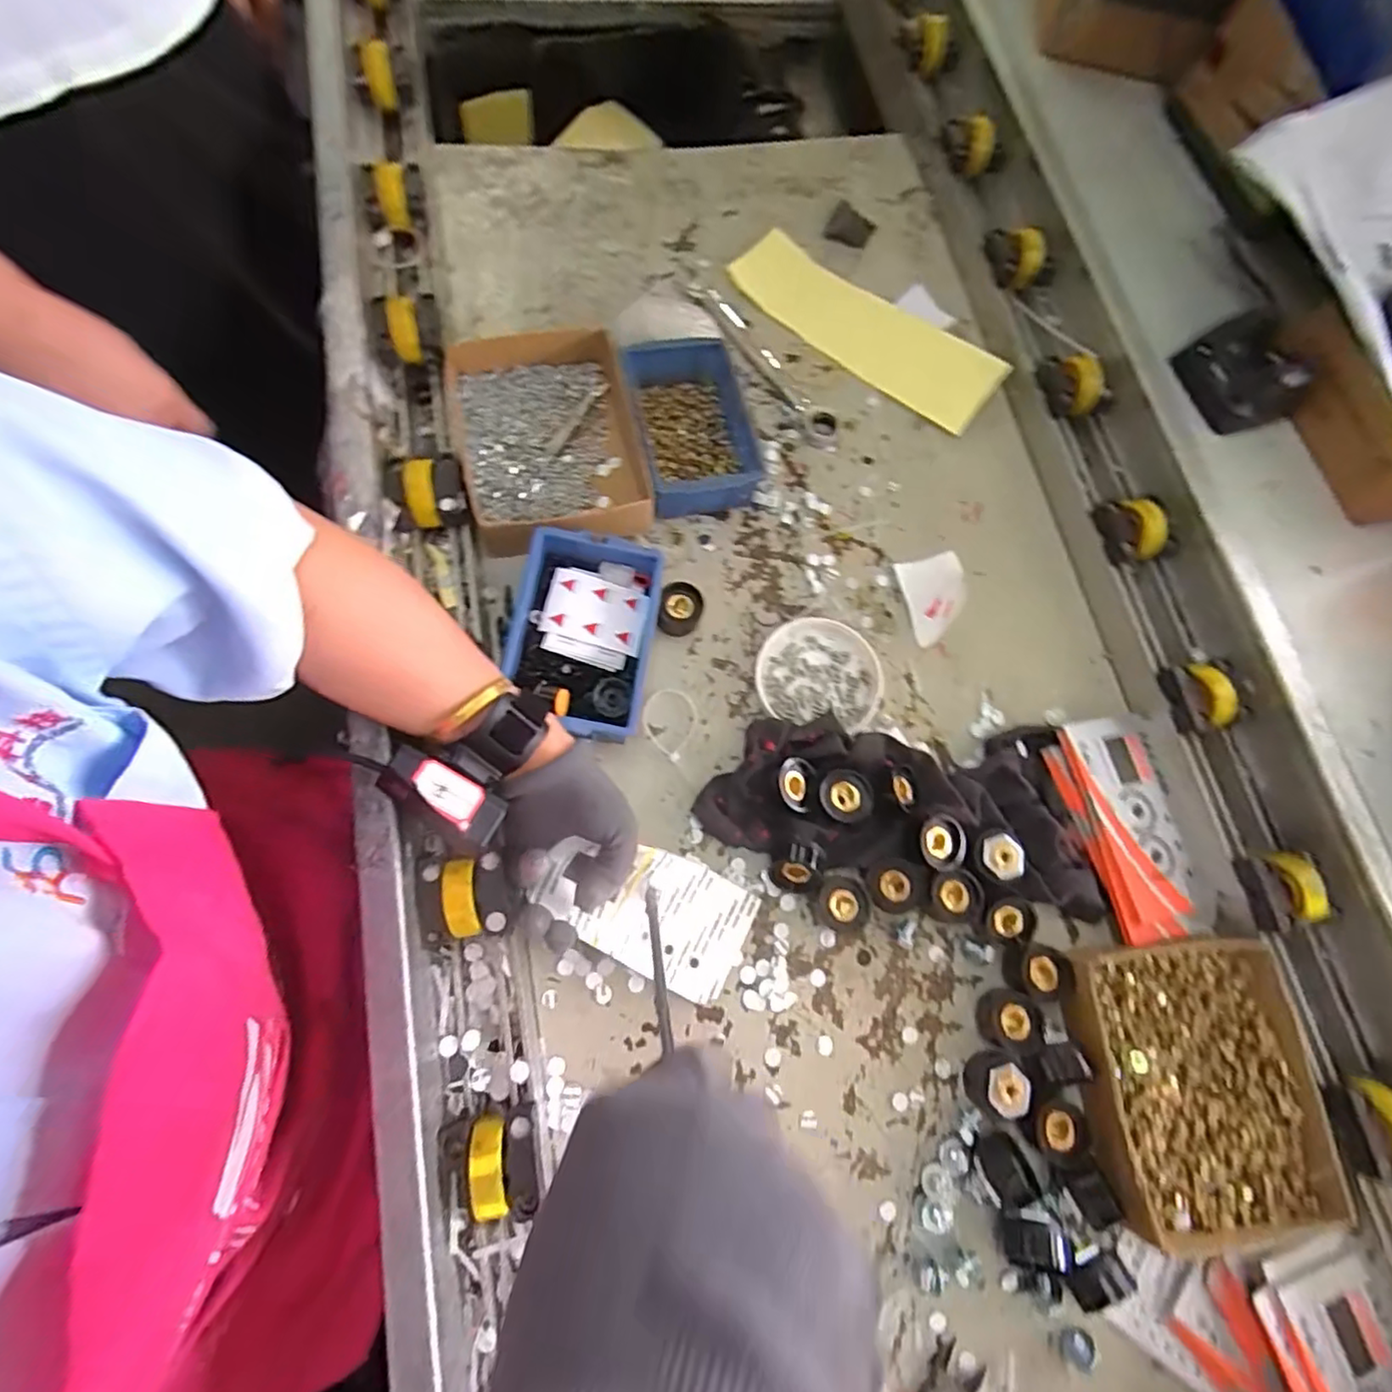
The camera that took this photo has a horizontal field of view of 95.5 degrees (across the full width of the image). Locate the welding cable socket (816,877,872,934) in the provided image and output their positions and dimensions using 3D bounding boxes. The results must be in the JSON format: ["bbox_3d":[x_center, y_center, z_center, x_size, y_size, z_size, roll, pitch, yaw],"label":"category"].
[{"bbox_3d":[0.102,0.146,0.446,0.033,0.030,0.035,1,72,-2],"label":"welding cable socket"}]

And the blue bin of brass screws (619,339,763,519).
[{"bbox_3d":[-0.001,-0.222,0.540,0.093,0.061,0.141,-12,73,-6],"label":"blue bin of brass screws"}]

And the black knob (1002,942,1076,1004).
[{"bbox_3d":[0.243,0.195,0.447,0.040,0.025,0.035,12,72,2],"label":"black knob"}]

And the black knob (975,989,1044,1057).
[{"bbox_3d":[0.215,0.223,0.436,0.033,0.029,0.037,21,72,4],"label":"black knob"}]

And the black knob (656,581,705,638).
[{"bbox_3d":[-0.012,-0.068,0.501,0.032,0.030,0.040,9,72,1],"label":"black knob"}]

